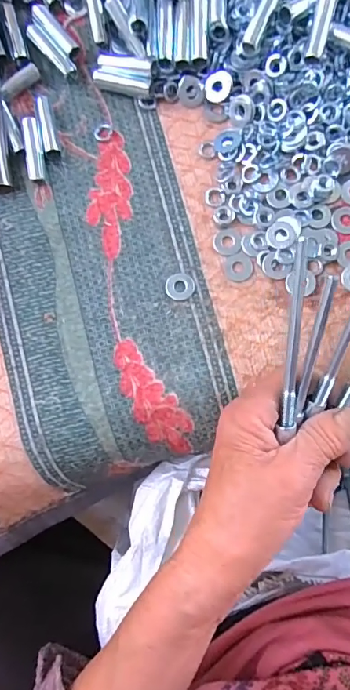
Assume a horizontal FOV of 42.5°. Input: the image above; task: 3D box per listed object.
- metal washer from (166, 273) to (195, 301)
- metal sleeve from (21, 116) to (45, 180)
[{"bbox_3d":[0.003,-0.038,0.296,0.019,0.004,0.018,0,84,4],"label":"metal washer"},{"bbox_3d":[-0.096,-0.133,0.305,0.010,0.011,0.041,-6,83,4],"label":"metal sleeve"}]

